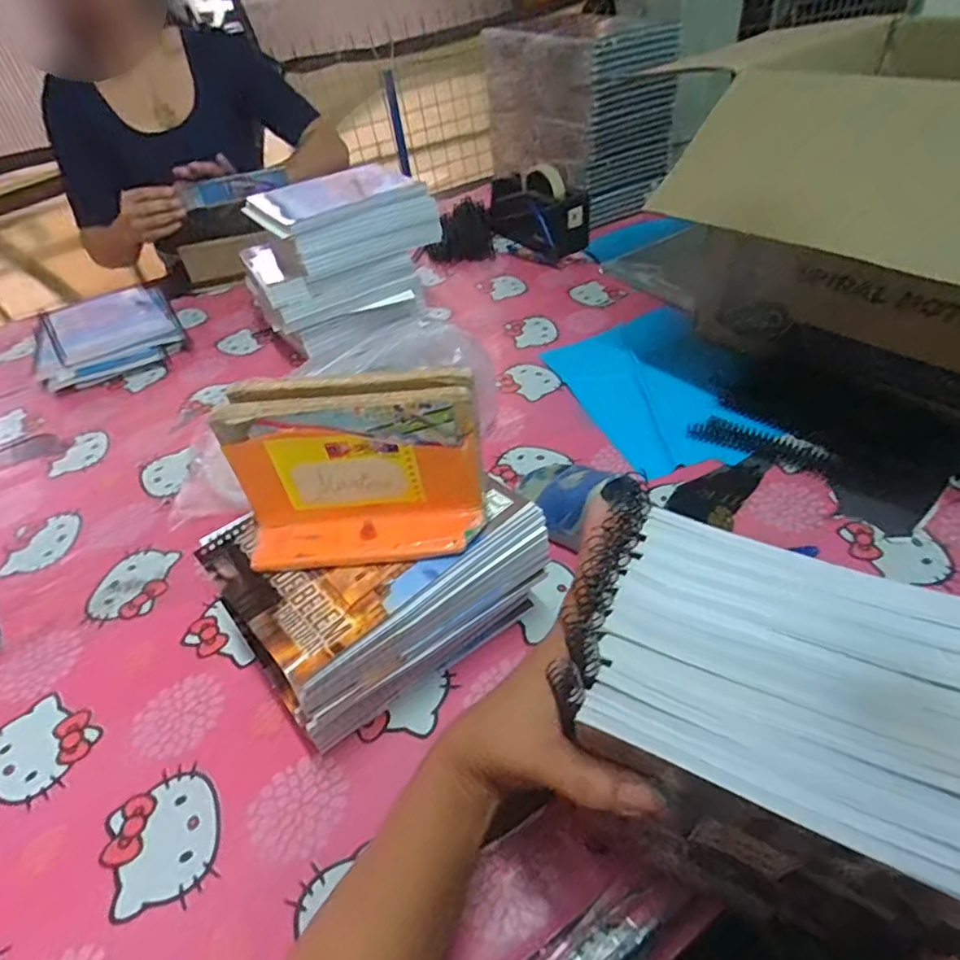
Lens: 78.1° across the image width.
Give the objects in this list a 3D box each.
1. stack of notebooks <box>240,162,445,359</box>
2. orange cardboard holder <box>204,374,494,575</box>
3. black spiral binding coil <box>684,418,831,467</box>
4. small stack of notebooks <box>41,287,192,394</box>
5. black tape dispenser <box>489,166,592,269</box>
[{"bbox_3d":[-0.201,-0.333,0.850,0.261,0.195,0.217,-20,44,-14],"label":"stack of notebooks"},{"bbox_3d":[-0.080,-0.006,0.385,0.159,0.105,0.063,-6,43,0],"label":"orange cardboard holder"},{"bbox_3d":[0.290,-0.039,0.617,0.135,0.020,0.038,17,48,24],"label":"black spiral binding coil"},{"bbox_3d":[-0.571,-0.228,0.911,0.196,0.050,0.237,-25,46,-20],"label":"small stack of notebooks"},{"bbox_3d":[0.098,-0.491,1.055,0.108,0.110,0.245,-20,44,-14],"label":"black tape dispenser"}]

